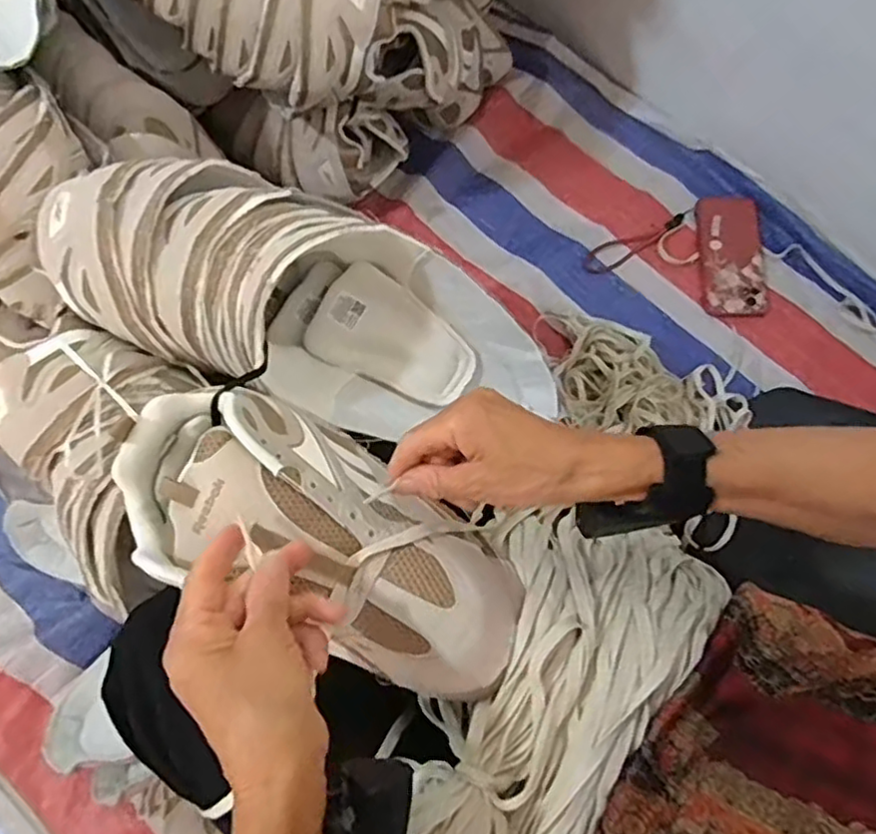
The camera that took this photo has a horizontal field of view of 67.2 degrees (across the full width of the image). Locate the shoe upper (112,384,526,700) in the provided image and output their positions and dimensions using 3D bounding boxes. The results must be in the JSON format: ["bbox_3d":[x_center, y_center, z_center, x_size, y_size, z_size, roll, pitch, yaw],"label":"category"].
[{"bbox_3d":[-0.071,0.070,0.400,0.258,0.068,0.118,29,78,7],"label":"shoe upper"}]

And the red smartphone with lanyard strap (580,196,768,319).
[{"bbox_3d":[0.308,-0.210,0.848,0.225,0.016,0.158,3,76,0],"label":"red smartphone with lanyard strap"}]

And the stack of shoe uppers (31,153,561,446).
[{"bbox_3d":[-0.091,-0.088,0.497,0.409,0.143,0.171,17,76,-11],"label":"stack of shoe uppers"}]

